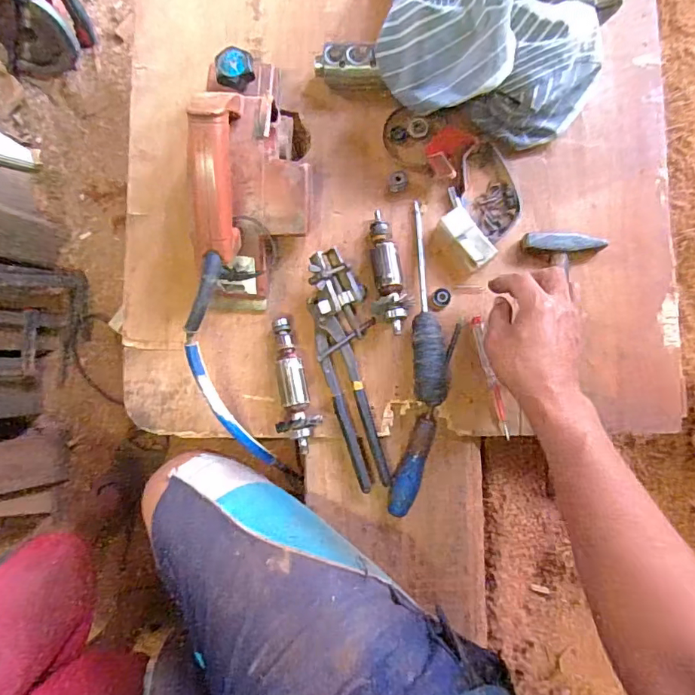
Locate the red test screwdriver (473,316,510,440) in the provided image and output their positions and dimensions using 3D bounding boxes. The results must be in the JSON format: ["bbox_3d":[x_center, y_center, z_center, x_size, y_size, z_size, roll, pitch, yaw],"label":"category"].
[{"bbox_3d":[0.160,0.034,0.551,0.013,0.009,0.139,-14,84,2],"label":"red test screwdriver"}]

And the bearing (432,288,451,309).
[{"bbox_3d":[0.106,-0.055,0.557,0.020,0.005,0.022,-3,85,3],"label":"bearing"}]

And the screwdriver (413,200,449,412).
[{"bbox_3d":[0.088,-0.051,0.544,0.035,0.027,0.224,-2,85,3],"label":"screwdriver"}]

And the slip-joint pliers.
[{"bbox_3d":[0.001,0.051,0.541,0.036,0.025,0.209,-16,84,2],"label":"slip-joint pliers"}]

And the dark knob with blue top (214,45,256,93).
[{"bbox_3d":[-0.118,-0.290,0.516,0.039,0.021,0.035,-18,84,2],"label":"dark knob with blue top"}]

